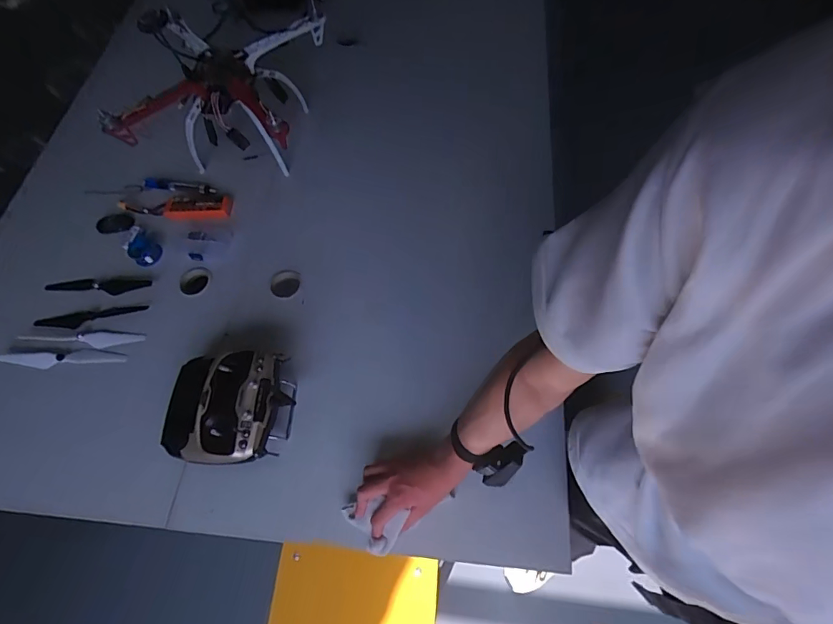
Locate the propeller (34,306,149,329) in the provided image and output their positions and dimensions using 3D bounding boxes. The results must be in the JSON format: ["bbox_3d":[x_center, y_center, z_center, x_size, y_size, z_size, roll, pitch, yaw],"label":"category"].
[{"bbox_3d":[-0.618,0.009,0.855,0.219,0.006,0.038,-8,62,-1],"label":"propeller"}]

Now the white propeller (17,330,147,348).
[{"bbox_3d":[-0.617,0.046,0.838,0.223,0.019,0.032,3,62,5],"label":"white propeller"}]

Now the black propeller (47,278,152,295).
[{"bbox_3d":[-0.615,-0.055,0.880,0.195,0.017,0.038,1,62,4],"label":"black propeller"}]

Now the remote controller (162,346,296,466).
[{"bbox_3d":[-0.292,0.150,0.723,0.193,0.083,0.176,0,62,3],"label":"remote controller"}]

